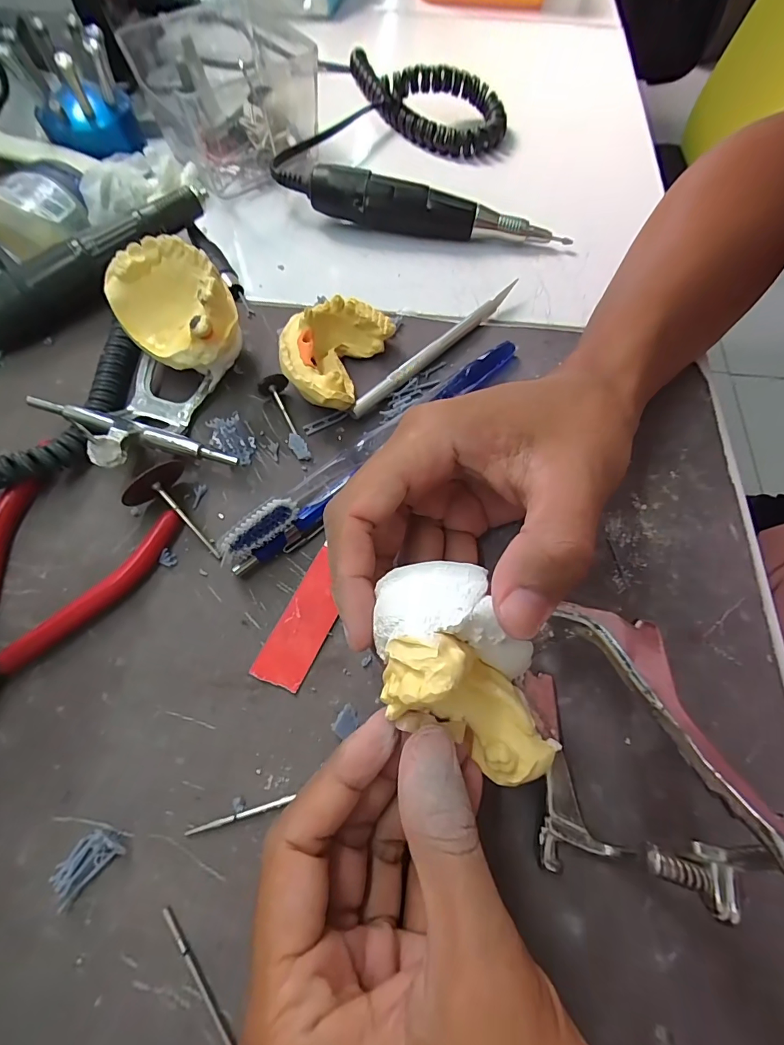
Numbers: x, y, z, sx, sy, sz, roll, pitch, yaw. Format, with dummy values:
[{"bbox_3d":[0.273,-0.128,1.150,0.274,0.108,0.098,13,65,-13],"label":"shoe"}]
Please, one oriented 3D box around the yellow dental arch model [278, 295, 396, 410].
[{"bbox_3d":[-0.033,-0.088,0.230,0.046,0.030,0.066,21,68,7],"label":"yellow dental arch model"}]

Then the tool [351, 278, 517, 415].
[{"bbox_3d":[0.023,-0.093,0.244,0.119,0.012,0.008,-41,74,-17],"label":"tool"}]

